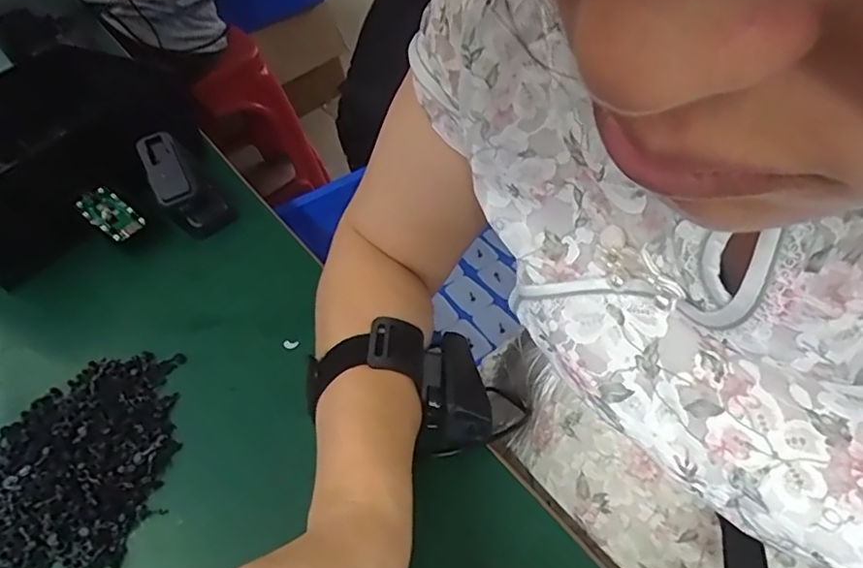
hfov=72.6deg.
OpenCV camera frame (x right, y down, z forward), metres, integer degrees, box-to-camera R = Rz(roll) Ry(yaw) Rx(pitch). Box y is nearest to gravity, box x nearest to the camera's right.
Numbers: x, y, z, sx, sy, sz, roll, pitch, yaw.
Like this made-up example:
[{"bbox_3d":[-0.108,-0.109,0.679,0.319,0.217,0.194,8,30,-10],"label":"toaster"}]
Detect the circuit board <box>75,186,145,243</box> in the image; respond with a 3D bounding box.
[{"bbox_3d":[-0.282,-0.062,0.518,0.056,0.011,0.032,37,65,6],"label":"circuit board"}]

